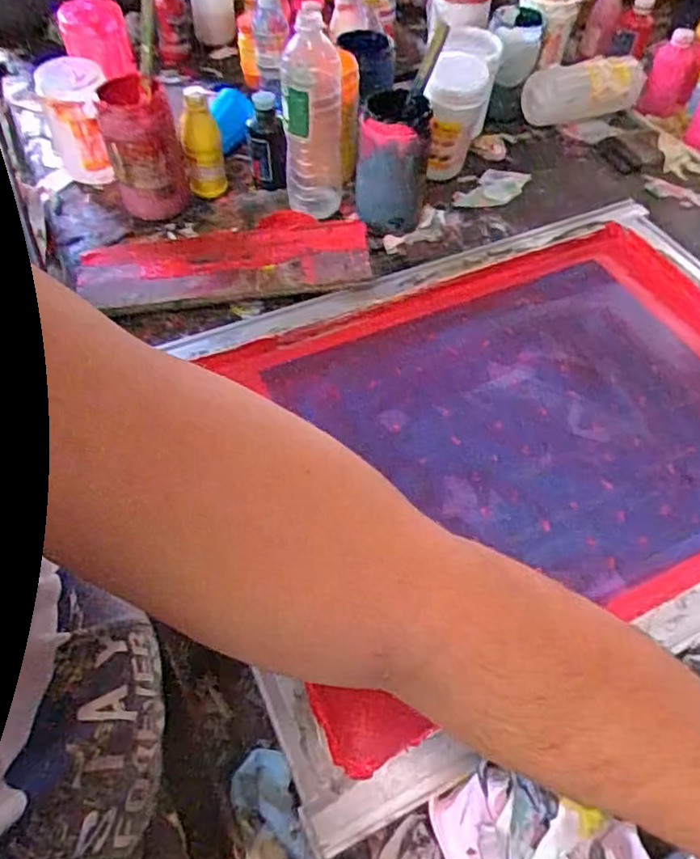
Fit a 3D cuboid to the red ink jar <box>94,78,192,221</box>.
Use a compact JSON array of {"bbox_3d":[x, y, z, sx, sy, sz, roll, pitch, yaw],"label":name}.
[{"bbox_3d":[-0.281,-0.377,0.869,0.097,0.163,0.101,0,55,0],"label":"red ink jar"}]

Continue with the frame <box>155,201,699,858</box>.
[{"bbox_3d":[0.214,-0.013,0.697,0.730,0.051,0.538,-19,53,-14],"label":"frame"}]

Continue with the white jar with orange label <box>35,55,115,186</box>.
[{"bbox_3d":[-0.388,-0.442,0.925,0.095,0.149,0.117,-20,57,-14],"label":"white jar with orange label"}]

